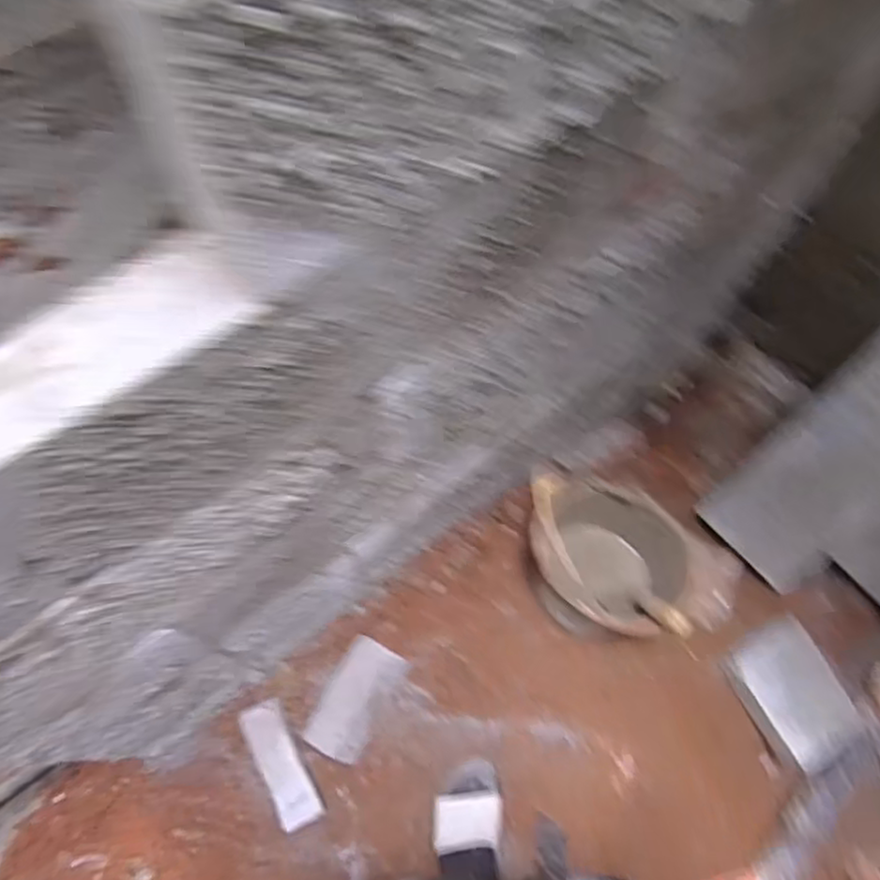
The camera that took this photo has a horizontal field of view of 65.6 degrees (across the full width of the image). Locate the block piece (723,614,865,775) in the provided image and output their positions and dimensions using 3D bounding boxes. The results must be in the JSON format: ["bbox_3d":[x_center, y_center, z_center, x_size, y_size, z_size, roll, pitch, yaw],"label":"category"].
[{"bbox_3d":[0.651,0.464,1.237,0.167,0.040,0.238,-26,70,-12],"label":"block piece"}]

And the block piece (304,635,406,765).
[{"bbox_3d":[-0.148,0.456,1.202,0.102,0.068,0.200,27,69,9],"label":"block piece"}]

